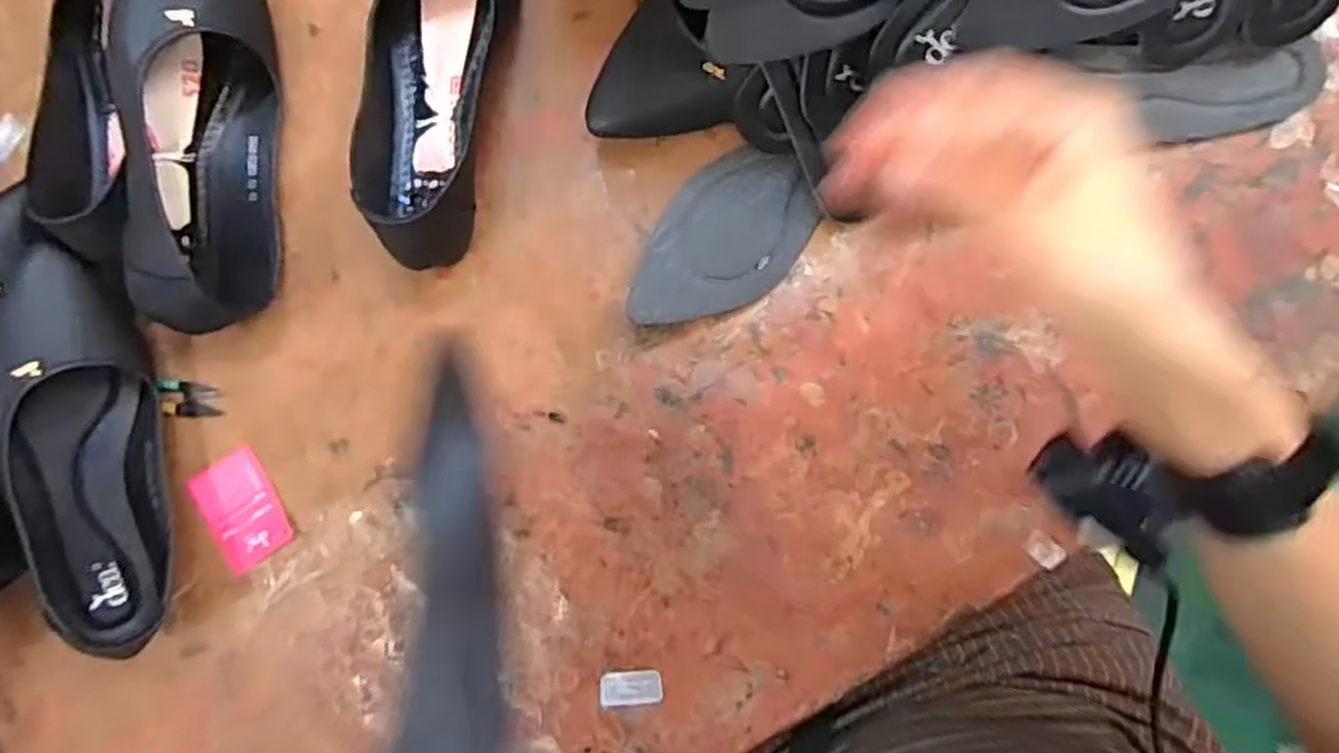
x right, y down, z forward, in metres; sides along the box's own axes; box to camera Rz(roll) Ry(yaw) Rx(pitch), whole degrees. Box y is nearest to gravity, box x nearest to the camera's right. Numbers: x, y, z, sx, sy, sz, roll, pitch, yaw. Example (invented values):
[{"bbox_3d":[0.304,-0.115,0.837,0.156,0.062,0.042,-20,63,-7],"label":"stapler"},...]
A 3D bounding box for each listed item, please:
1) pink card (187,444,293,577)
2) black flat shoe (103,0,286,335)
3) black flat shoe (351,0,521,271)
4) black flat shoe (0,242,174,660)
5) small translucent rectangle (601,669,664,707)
[{"bbox_3d":[-0.297,0.093,0.526,0.055,0.006,0.076,-29,86,6],"label":"pink card"},{"bbox_3d":[-0.300,-0.164,0.492,0.076,0.083,0.265,6,90,7],"label":"black flat shoe"},{"bbox_3d":[-0.157,-0.203,0.480,0.081,0.060,0.254,10,91,7],"label":"black flat shoe"},{"bbox_3d":[-0.384,0.051,0.496,0.065,0.069,0.264,-11,88,7],"label":"black flat shoe"},{"bbox_3d":[-0.025,0.201,0.487,0.040,0.004,0.020,-6,78,5],"label":"small translucent rectangle"}]

